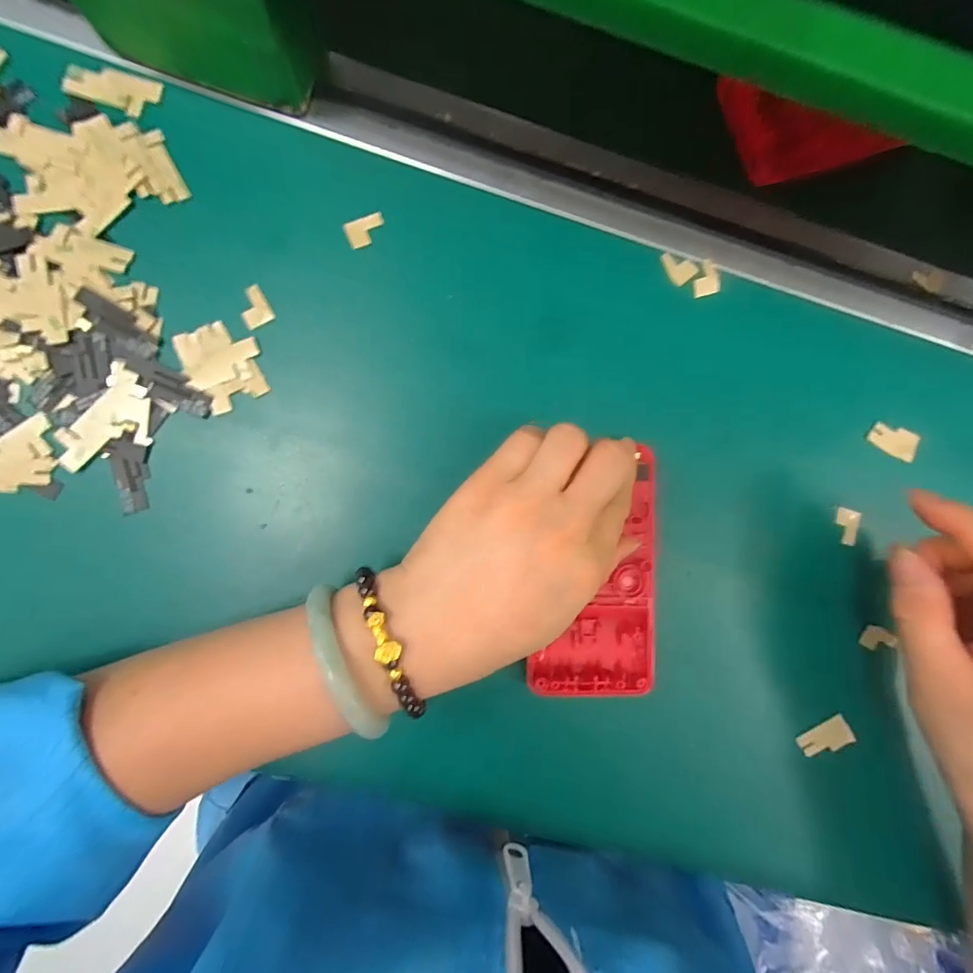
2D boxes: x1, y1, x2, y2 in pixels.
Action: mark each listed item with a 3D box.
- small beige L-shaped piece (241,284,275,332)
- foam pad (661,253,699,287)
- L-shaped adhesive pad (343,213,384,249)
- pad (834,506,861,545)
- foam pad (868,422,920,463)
[{"bbox_3d":[-0.110,-0.085,0.230,0.013,0.005,0.018,-27,91,-6],"label":"small beige L-shaped piece"},{"bbox_3d":[0.099,-0.114,0.248,0.013,0.004,0.018,-40,92,-6],"label":"foam pad"},{"bbox_3d":[-0.059,-0.125,0.234,0.020,0.004,0.012,-24,90,-6],"label":"L-shaped adhesive pad"},{"bbox_3d":[0.191,0.021,0.255,0.013,0.004,0.018,18,86,-5],"label":"pad"},{"bbox_3d":[0.217,-0.025,0.258,0.024,0.006,0.017,22,86,-4],"label":"foam pad"}]

